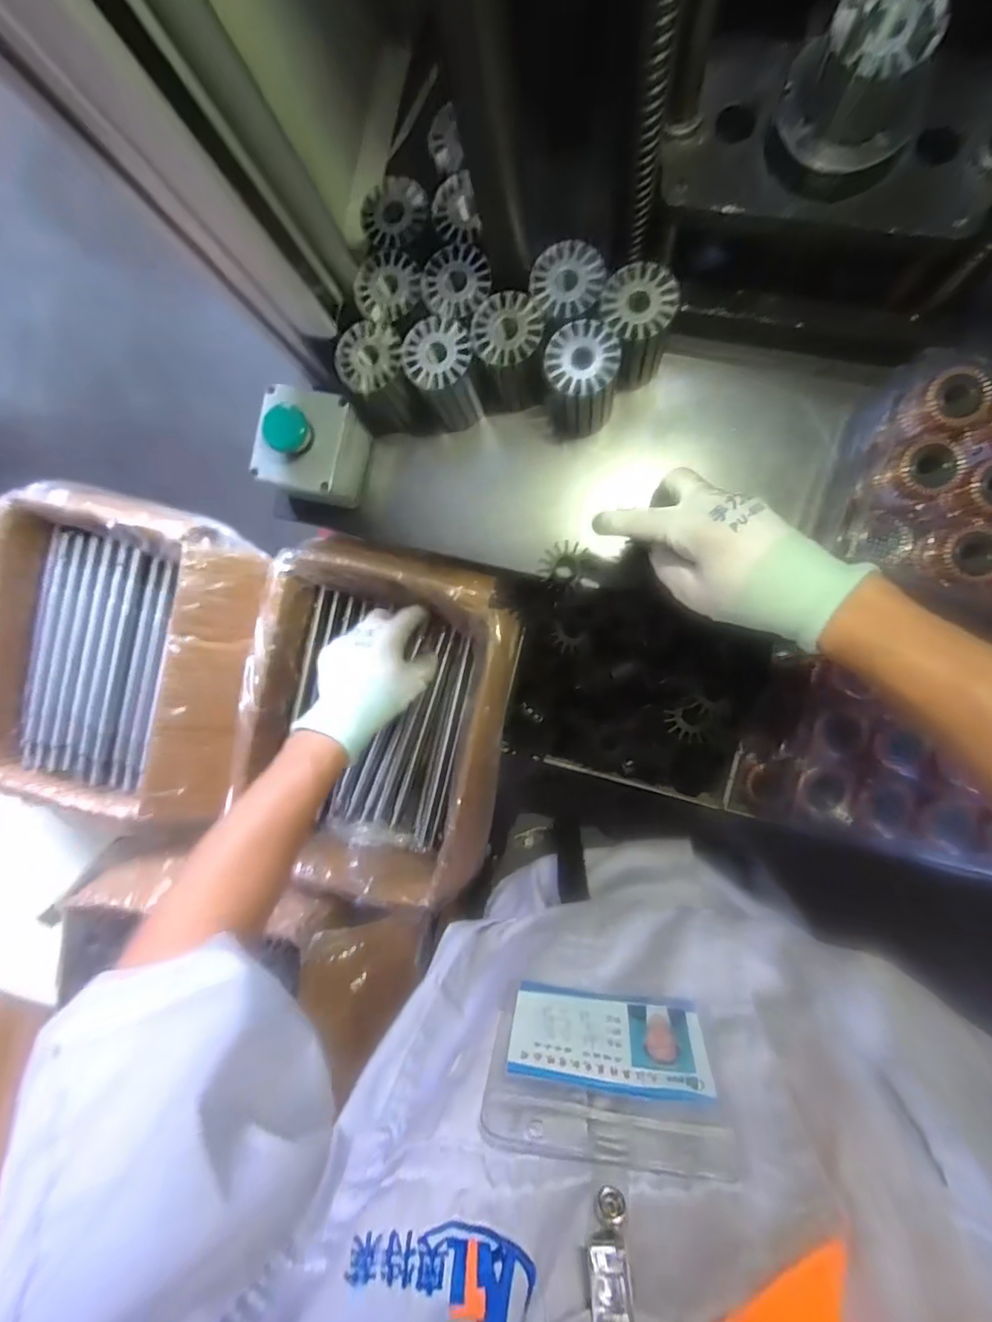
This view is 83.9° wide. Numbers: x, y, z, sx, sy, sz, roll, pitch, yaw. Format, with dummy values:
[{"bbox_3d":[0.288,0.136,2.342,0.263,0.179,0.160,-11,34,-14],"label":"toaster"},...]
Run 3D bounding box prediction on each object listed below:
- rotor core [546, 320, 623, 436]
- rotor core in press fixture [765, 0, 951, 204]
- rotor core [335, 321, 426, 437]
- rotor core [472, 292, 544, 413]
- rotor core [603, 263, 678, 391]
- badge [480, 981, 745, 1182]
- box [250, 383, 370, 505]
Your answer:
[{"bbox_3d":[0.067,-0.216,0.429,0.051,0.077,0.054,0,91,9],"label":"rotor core"},{"bbox_3d":[0.196,-0.314,0.297,0.081,0.074,0.074,0,91,9],"label":"rotor core in press fixture"},{"bbox_3d":[-0.088,-0.230,0.453,0.058,0.077,0.054,0,91,9],"label":"rotor core"},{"bbox_3d":[0.015,-0.239,0.437,0.053,0.077,0.058,-7,90,9],"label":"rotor core"},{"bbox_3d":[0.106,-0.248,0.419,0.052,0.068,0.061,-1,91,9],"label":"rotor core"},{"bbox_3d":[0.048,0.178,0.244,0.096,0.081,0.009,2,103,10],"label":"badge"},{"bbox_3d":[-0.154,-0.178,0.466,0.076,0.083,0.084,14,93,9],"label":"box"}]

